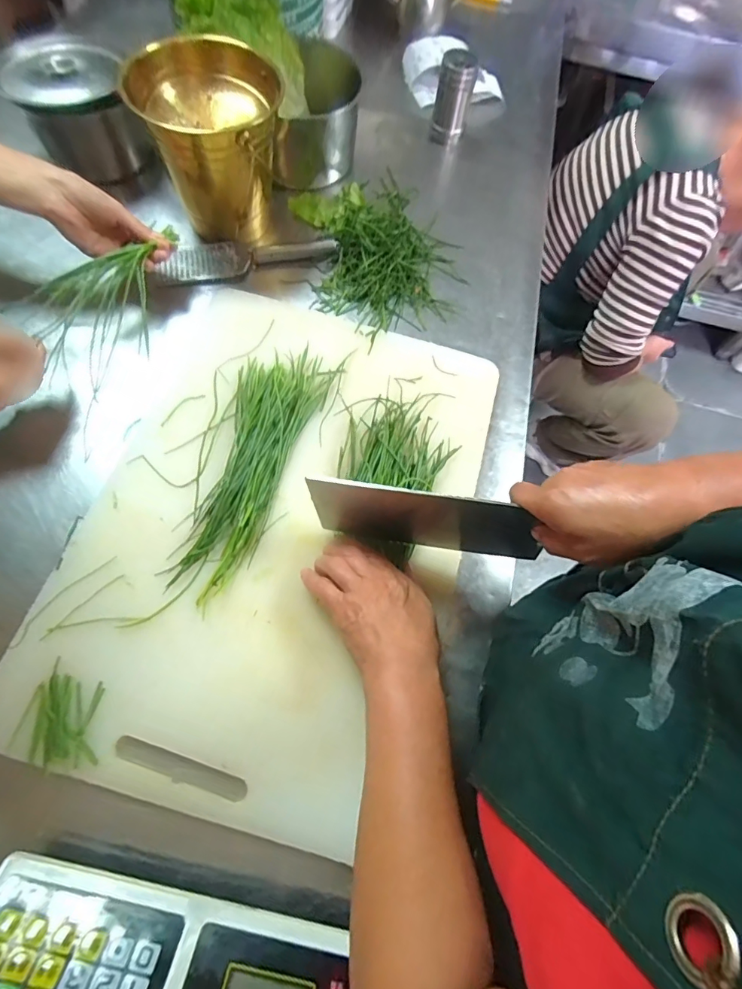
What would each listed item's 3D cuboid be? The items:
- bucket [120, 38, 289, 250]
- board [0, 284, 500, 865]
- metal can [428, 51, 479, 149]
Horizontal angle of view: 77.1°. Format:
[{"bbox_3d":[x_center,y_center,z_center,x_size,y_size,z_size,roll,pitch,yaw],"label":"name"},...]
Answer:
[{"bbox_3d":[-0.174,-0.392,0.535,0.150,0.136,0.142,-2,68,-1],"label":"bucket"},{"bbox_3d":[-0.086,0.019,0.436,0.339,0.026,0.473,16,70,2],"label":"board"},{"bbox_3d":[0.111,-0.537,0.635,0.047,0.087,0.047,14,68,0],"label":"metal can"}]

